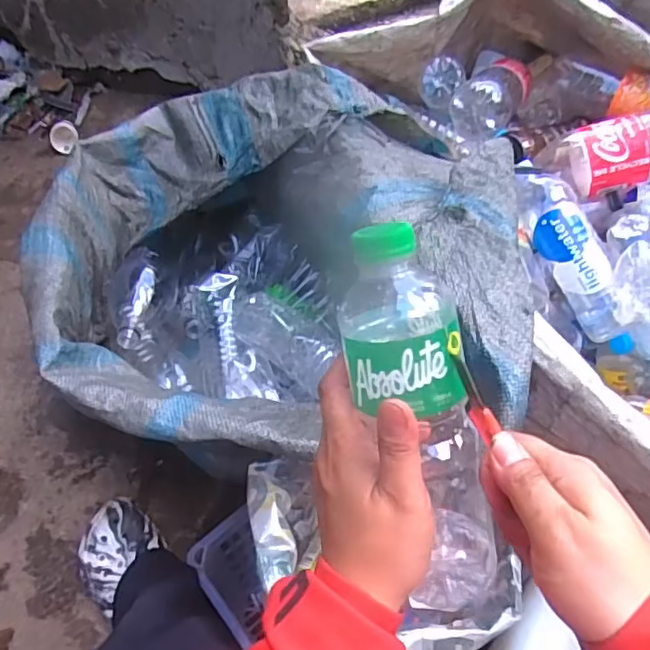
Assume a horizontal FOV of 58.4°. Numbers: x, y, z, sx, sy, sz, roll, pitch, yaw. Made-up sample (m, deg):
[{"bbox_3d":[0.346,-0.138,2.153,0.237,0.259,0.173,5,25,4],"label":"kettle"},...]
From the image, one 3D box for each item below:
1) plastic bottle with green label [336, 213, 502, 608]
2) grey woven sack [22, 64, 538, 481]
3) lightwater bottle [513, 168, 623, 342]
[{"bbox_3d":[0.052,0.059,0.305,0.058,0.213,0.050,-25,28,-14],"label":"plastic bottle with green label"},{"bbox_3d":[-0.066,-0.044,0.803,0.579,0.347,0.573,0,53,5],"label":"grey woven sack"},{"bbox_3d":[0.346,-0.105,0.816,0.069,0.089,0.269,-25,89,-13],"label":"lightwater bottle"}]

